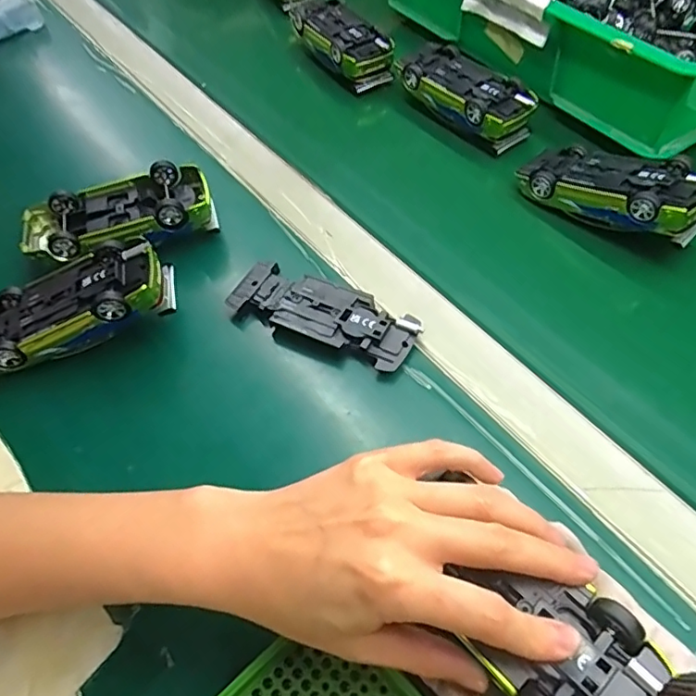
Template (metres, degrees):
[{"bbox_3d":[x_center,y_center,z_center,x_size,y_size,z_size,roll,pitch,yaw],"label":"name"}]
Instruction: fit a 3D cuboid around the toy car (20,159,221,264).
[{"bbox_3d":[-0.165,-0.093,0.409,0.132,0.035,0.062,-20,56,-11],"label":"toy car"}]

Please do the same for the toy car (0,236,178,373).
[{"bbox_3d":[-0.176,-0.024,0.355,0.128,0.034,0.050,-19,55,7],"label":"toy car"}]

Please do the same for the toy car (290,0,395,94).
[{"bbox_3d":[-0.005,-0.294,0.537,0.050,0.038,0.115,-28,58,-15],"label":"toy car"}]

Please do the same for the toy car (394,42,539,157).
[{"bbox_3d":[0.101,-0.219,0.484,0.050,0.033,0.120,-35,60,-19],"label":"toy car"}]

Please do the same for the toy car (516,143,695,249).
[{"bbox_3d":[0.191,-0.116,0.405,0.124,0.032,0.054,30,61,36],"label":"toy car"}]

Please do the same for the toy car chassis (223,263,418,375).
[{"bbox_3d":[-0.017,-0.023,0.364,0.123,0.015,0.045,21,59,17],"label":"toy car chassis"}]

